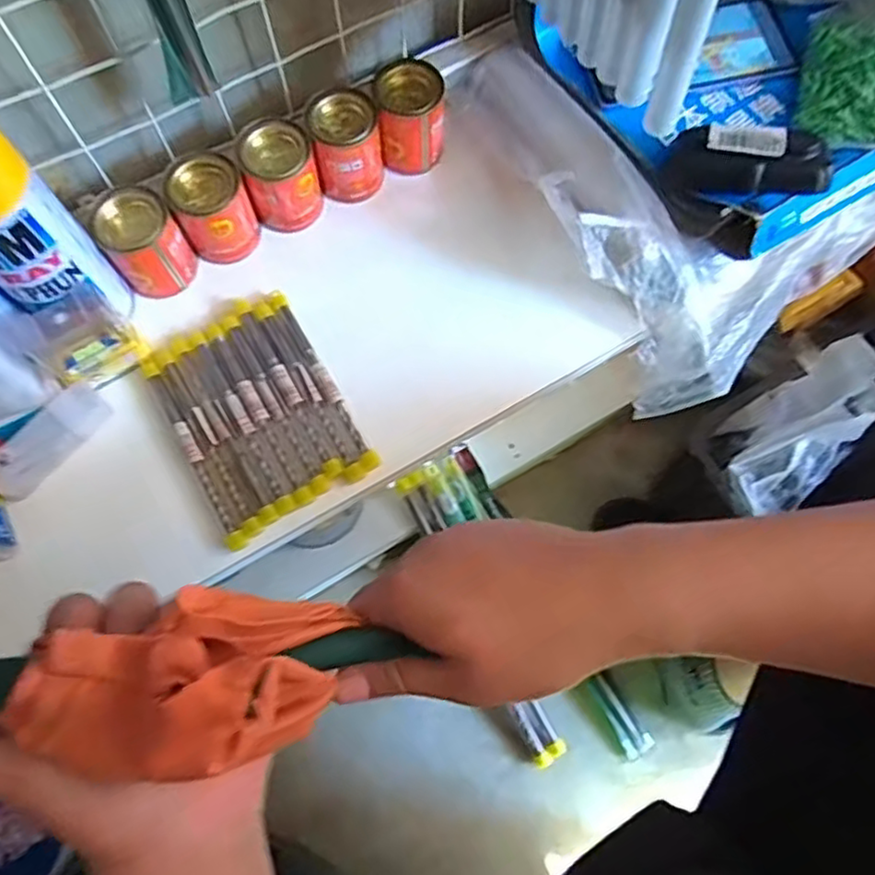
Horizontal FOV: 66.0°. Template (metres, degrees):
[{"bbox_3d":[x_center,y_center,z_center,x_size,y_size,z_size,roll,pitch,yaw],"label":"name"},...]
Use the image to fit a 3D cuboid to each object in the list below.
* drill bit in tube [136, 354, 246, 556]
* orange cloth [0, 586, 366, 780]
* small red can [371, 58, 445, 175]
[{"bbox_3d":[-0.179,0.009,0.486,0.014,0.010,0.162,-30,71,-9],"label":"drill bit in tube"},{"bbox_3d":[-0.096,0.091,0.252,0.104,0.075,0.060,-6,69,0],"label":"orange cloth"},{"bbox_3d":[-0.021,-0.257,0.543,0.051,0.066,0.047,-1,69,2],"label":"small red can"}]

